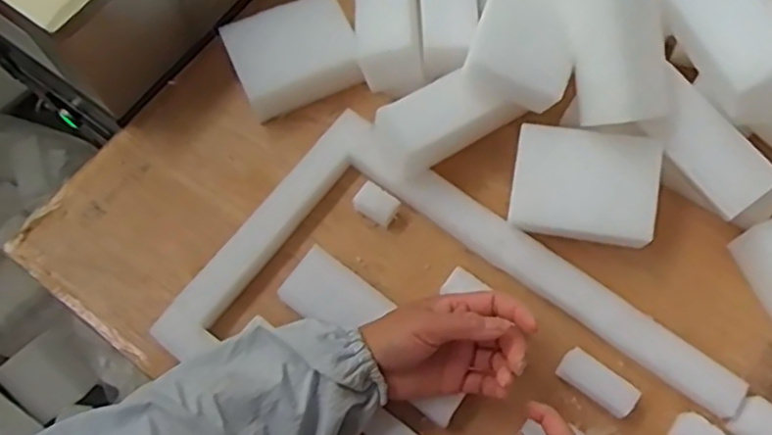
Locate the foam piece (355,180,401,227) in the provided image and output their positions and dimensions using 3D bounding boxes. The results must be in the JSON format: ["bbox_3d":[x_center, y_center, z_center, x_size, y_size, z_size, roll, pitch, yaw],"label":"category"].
[{"bbox_3d":[-0.008,-0.011,0.566,0.034,0.025,0.024,32,73,12],"label":"foam piece"}]

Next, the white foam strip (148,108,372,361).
[{"bbox_3d":[-0.102,0.009,0.559,0.031,0.030,0.255,36,74,13],"label":"white foam strip"}]

